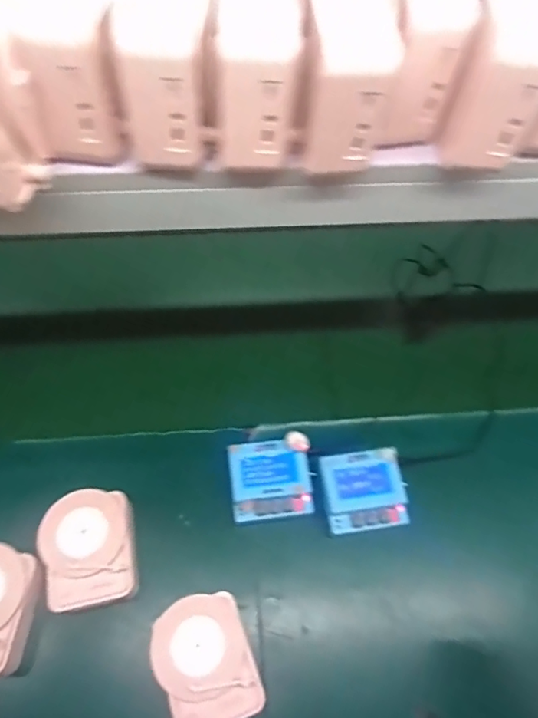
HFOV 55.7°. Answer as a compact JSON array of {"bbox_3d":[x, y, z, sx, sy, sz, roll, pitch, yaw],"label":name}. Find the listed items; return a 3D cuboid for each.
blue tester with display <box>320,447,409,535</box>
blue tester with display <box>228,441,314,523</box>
[{"bbox_3d":[0.125,0.174,0.676,0.105,0.029,0.096,-6,59,-6],"label":"blue tester with display"},{"bbox_3d":[0.001,0.159,0.674,0.100,0.032,0.097,-6,59,-6],"label":"blue tester with display"}]

